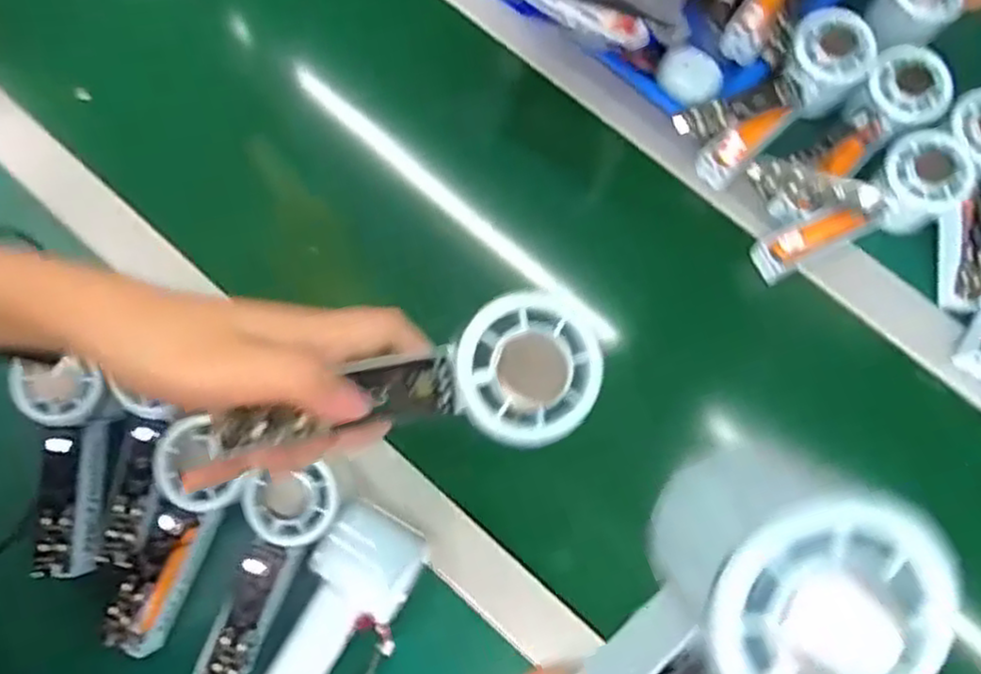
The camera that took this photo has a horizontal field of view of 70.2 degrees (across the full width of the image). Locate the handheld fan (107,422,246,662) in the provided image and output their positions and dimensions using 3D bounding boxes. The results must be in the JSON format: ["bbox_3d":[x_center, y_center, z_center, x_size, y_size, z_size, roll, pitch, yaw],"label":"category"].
[{"bbox_3d":[-0.190,0.123,0.431,0.051,0.026,0.144,16,92,4],"label":"handheld fan"}]

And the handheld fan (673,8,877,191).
[{"bbox_3d":[0.214,-0.178,0.523,0.153,0.044,0.061,-38,78,5],"label":"handheld fan"}]

